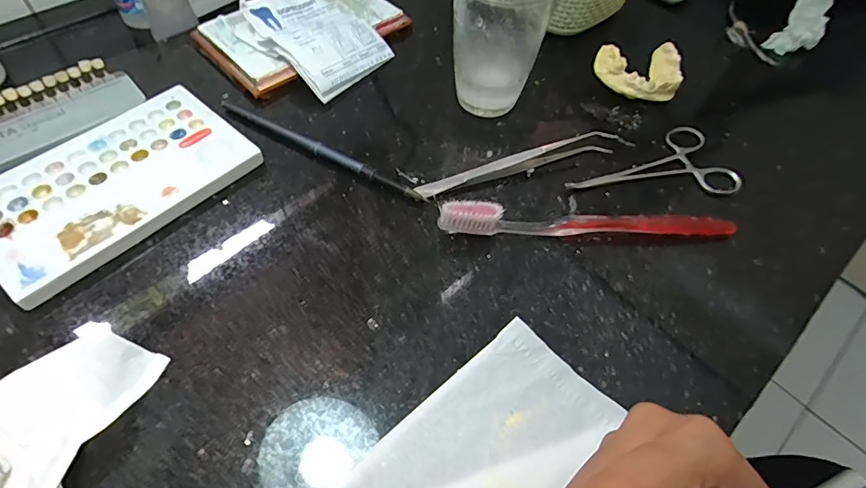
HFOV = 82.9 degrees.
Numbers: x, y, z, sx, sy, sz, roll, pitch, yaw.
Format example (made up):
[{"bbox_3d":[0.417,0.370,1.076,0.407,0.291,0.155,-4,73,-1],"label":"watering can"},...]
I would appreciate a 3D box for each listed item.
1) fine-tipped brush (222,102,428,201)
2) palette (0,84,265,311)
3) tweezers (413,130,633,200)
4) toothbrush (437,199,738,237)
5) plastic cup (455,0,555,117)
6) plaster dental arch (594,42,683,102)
[{"bbox_3d":[-0.076,-0.064,0.333,0.163,0.010,0.010,26,59,14],"label":"fine-tipped brush"},{"bbox_3d":[-0.198,-0.040,0.306,0.096,0.012,0.151,38,62,20],"label":"palette"},{"bbox_3d":[0.066,-0.058,0.334,0.161,0.016,0.014,-15,59,-13],"label":"tweezers"},{"bbox_3d":[0.097,-0.015,0.300,0.184,0.026,0.011,0,56,-3],"label":"toothbrush"},{"bbox_3d":[0.045,-0.138,0.342,0.057,0.093,0.061,13,57,6],"label":"plastic cup"},{"bbox_3d":[0.163,-0.133,0.386,0.063,0.030,0.051,-10,58,-10],"label":"plaster dental arch"}]

